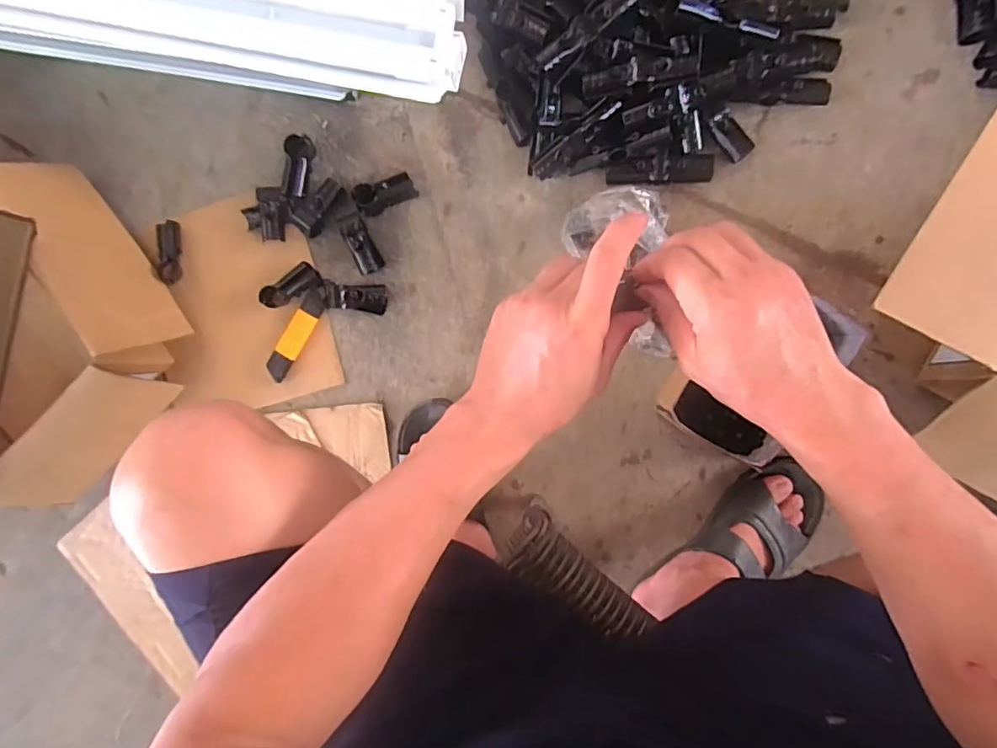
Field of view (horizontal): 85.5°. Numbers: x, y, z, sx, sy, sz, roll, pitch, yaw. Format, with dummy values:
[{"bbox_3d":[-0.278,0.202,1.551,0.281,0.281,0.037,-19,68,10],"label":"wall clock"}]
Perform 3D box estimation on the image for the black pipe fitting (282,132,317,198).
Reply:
[{"bbox_3d":[-0.272,-0.280,0.728,0.034,0.026,0.084,9,92,7],"label":"black pipe fitting"}]

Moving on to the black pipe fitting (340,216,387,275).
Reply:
[{"bbox_3d":[-0.184,-0.173,0.731,0.032,0.023,0.072,-23,110,4],"label":"black pipe fitting"}]

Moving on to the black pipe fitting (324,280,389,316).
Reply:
[{"bbox_3d":[-0.194,-0.105,0.727,0.084,0.028,0.038,6,92,7],"label":"black pipe fitting"}]

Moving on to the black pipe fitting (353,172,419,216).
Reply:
[{"bbox_3d":[-0.151,-0.240,0.719,0.078,0.031,0.037,-21,89,7],"label":"black pipe fitting"}]

